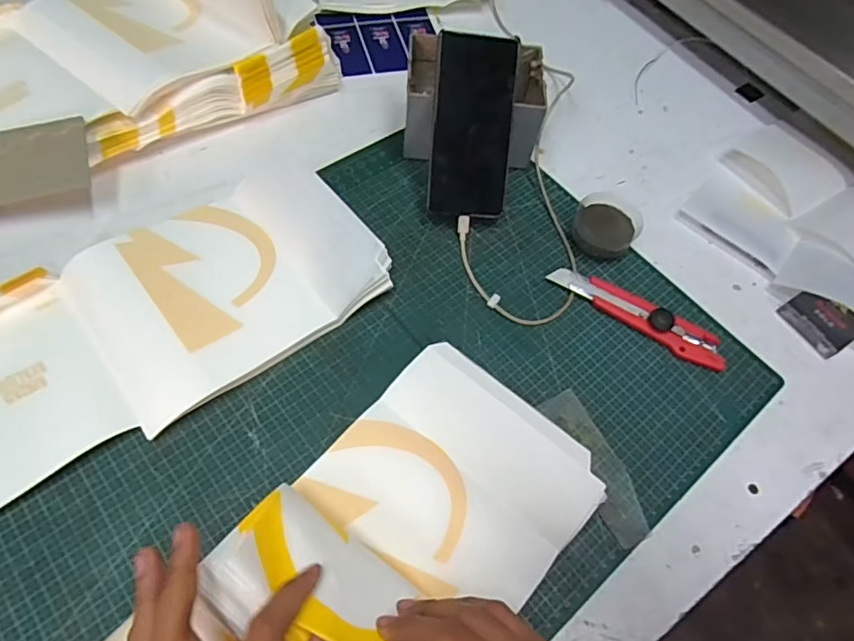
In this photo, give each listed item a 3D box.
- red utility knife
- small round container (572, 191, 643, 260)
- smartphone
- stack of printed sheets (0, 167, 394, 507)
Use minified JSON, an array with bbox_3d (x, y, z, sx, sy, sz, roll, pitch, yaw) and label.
[{"bbox_3d":[0.195,-0.007,0.495,0.167,0.017,0.030,32,62,14],"label":"red utility knife"},{"bbox_3d":[0.179,-0.095,0.536,0.061,0.031,0.067,2,59,-3],"label":"small round container"},{"bbox_3d":[0.044,-0.183,0.509,0.073,0.015,0.162,3,103,-3],"label":"smartphone"},{"bbox_3d":[-0.214,-0.011,0.445,0.342,0.034,0.171,-32,69,-21],"label":"stack of printed sheets"}]

